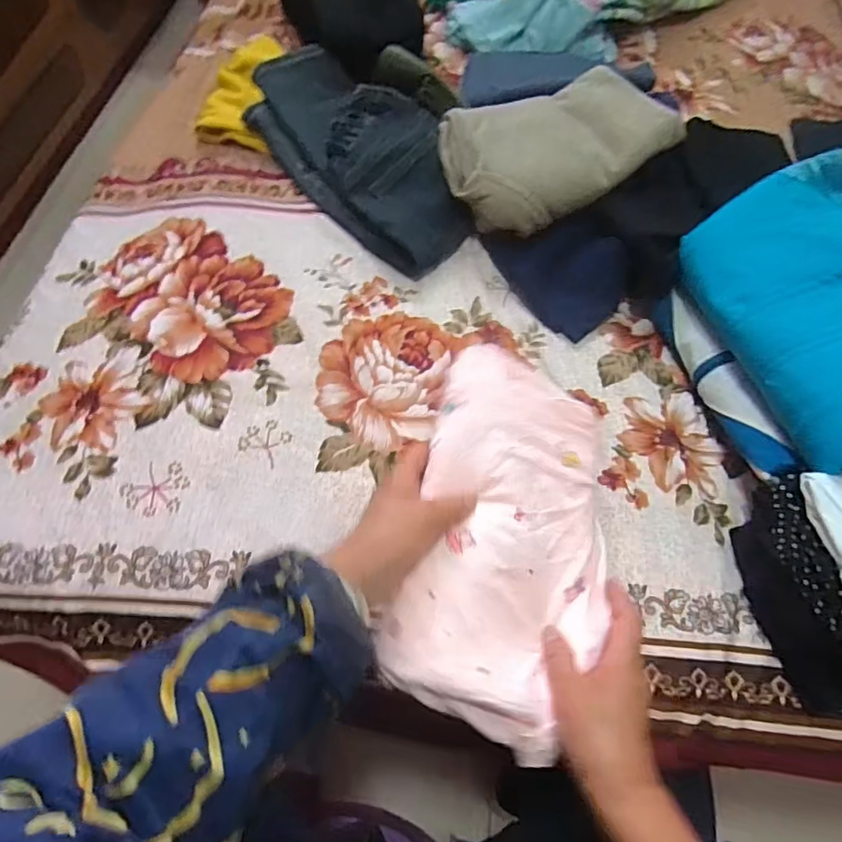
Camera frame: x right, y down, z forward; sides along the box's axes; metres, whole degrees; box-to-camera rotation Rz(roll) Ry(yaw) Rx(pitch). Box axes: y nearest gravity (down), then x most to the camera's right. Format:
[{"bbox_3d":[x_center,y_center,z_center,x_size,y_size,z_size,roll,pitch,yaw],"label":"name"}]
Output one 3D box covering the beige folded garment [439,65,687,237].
[{"bbox_3d":[0.156,-0.329,0.668,0.251,0.103,0.165,-27,68,-15],"label":"beige folded garment"}]

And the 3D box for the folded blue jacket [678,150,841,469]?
[{"bbox_3d":[0.409,-0.106,0.501,0.231,0.079,0.317,-22,59,17],"label":"folded blue jacket"}]

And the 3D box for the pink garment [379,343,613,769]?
[{"bbox_3d":[0.077,0.082,0.426,0.163,0.017,0.296,22,61,-12],"label":"pink garment"}]

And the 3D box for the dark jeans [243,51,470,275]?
[{"bbox_3d":[-0.083,-0.356,0.702,0.170,0.074,0.384,-37,71,-19],"label":"dark jeans"}]

